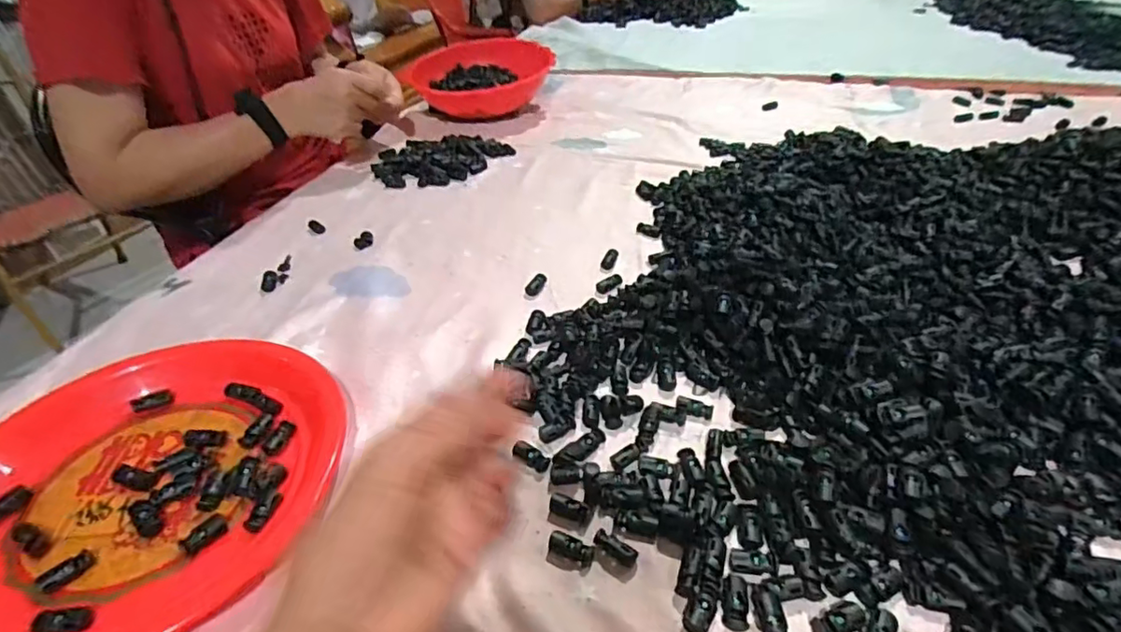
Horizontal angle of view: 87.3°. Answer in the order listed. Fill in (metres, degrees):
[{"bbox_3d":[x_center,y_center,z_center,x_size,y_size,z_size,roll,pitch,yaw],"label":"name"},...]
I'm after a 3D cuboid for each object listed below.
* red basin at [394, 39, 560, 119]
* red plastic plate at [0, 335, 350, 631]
[{"bbox_3d":[-0.140,-0.401,0.995,0.198,0.084,0.199,25,47,31],"label":"red basin"},{"bbox_3d":[-0.287,0.109,0.398,0.242,0.031,0.244,-2,39,2],"label":"red plastic plate"}]

